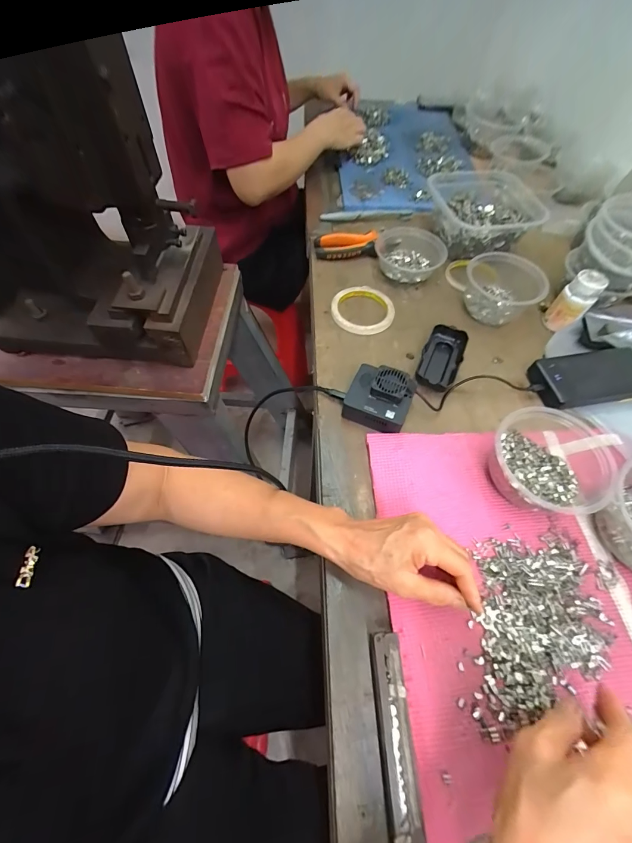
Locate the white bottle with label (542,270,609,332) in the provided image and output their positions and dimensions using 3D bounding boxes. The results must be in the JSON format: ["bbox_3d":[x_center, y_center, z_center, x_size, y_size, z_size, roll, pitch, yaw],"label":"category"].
[{"bbox_3d":[0.381,-0.177,0.507,0.043,0.073,0.045,40,67,21],"label":"white bottle with label"}]

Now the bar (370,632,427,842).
[{"bbox_3d":[0.059,0.258,0.274,0.034,0.032,0.149,0,59,0],"label":"bar"}]

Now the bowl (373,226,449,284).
[{"bbox_3d":[0.159,-0.285,0.585,0.110,0.043,0.107,14,60,5],"label":"bowl"}]

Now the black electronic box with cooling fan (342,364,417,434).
[{"bbox_3d":[0.079,-0.031,0.434,0.083,0.041,0.075,21,61,12],"label":"black electronic box with cooling fan"}]

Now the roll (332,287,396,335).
[{"bbox_3d":[0.073,-0.176,0.537,0.098,0.018,0.093,0,59,0],"label":"roll"}]

